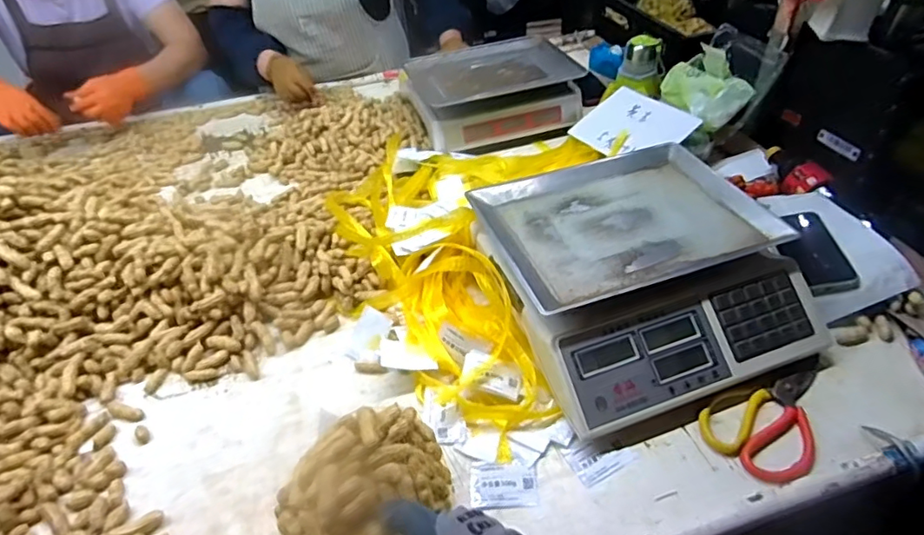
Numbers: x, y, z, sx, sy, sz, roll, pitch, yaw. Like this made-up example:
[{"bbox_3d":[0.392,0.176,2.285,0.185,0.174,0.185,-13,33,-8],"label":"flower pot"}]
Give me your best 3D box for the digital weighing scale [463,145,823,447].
[{"bbox_3d":[0.227,-0.001,0.722,0.343,0.109,0.356,-15,44,-14],"label":"digital weighing scale"}]

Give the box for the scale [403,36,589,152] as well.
[{"bbox_3d":[0.061,-0.378,1.176,0.351,0.100,0.288,-11,43,-10],"label":"scale"}]

